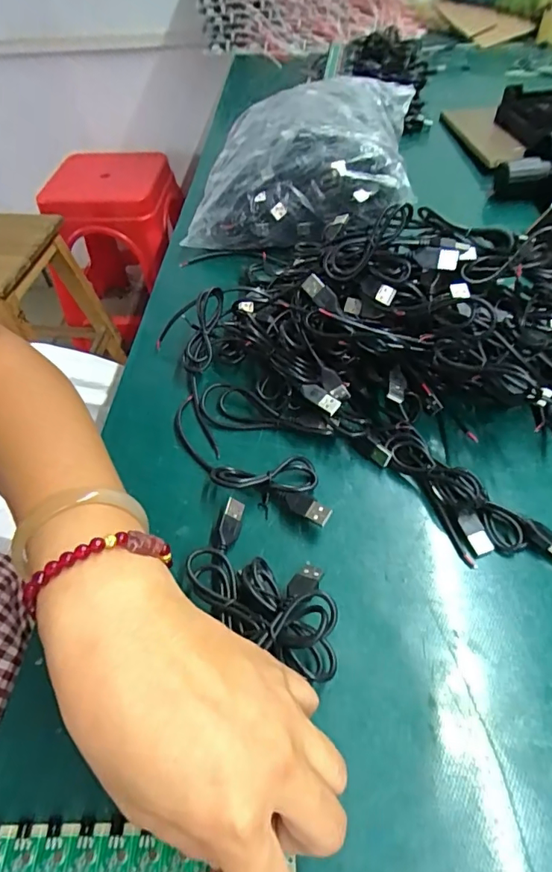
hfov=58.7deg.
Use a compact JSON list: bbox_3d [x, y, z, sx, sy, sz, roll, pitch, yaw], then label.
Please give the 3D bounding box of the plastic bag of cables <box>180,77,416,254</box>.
[{"bbox_3d":[0.043,-0.328,0.558,0.213,0.088,0.287,5,51,5],"label":"plastic bag of cables"}]

